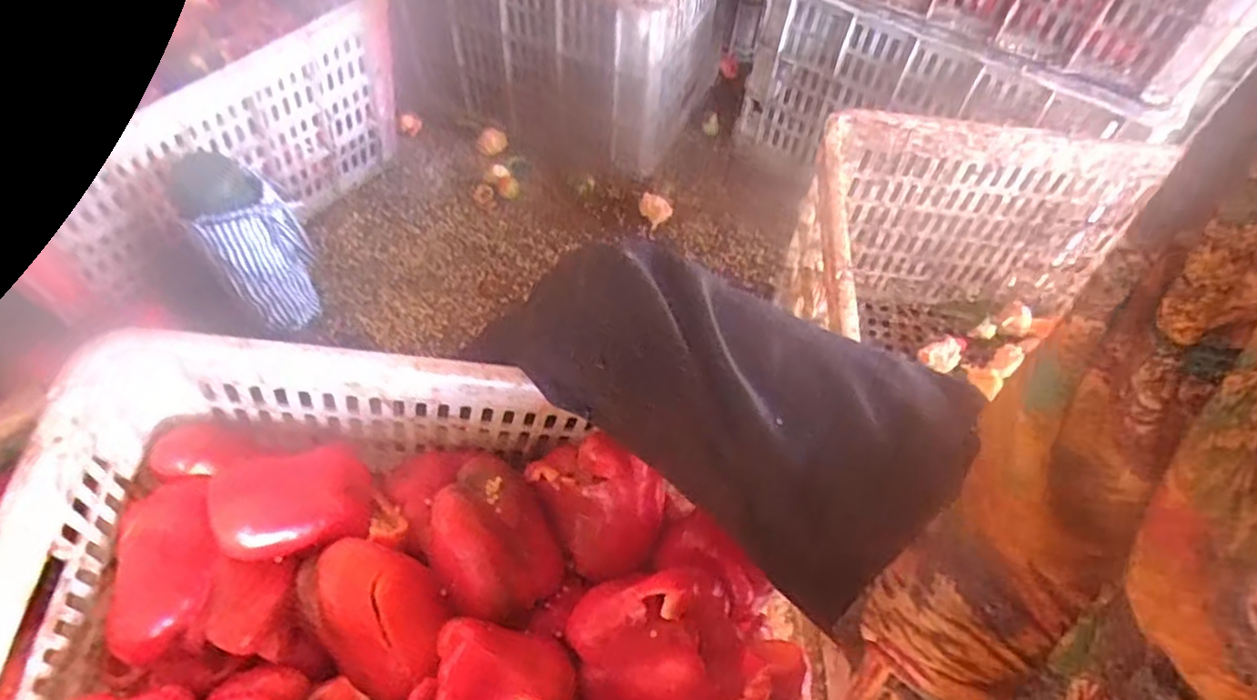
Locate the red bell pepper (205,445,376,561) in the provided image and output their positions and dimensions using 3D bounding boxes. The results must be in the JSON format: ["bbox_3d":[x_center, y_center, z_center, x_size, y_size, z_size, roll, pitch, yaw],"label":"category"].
[{"bbox_3d":[-0.241,0.105,0.514,0.096,0.051,0.080,-9,58,-10],"label":"red bell pepper"}]

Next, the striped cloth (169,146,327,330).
[{"bbox_3d":[-0.426,-0.117,0.827,0.103,0.245,0.093,-26,63,-19],"label":"striped cloth"}]

